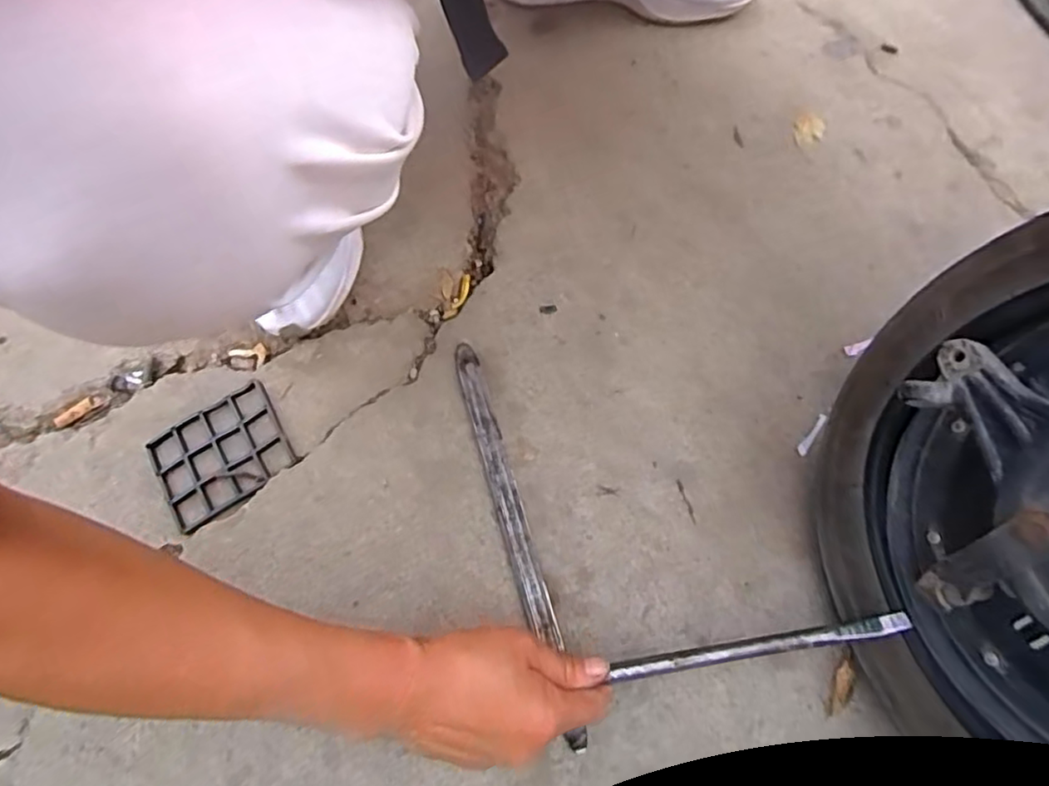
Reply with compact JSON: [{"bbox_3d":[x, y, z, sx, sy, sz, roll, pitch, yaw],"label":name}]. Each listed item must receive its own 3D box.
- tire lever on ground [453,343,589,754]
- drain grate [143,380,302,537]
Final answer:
[{"bbox_3d":[-0.008,0.095,0.453,0.020,0.010,0.289,-16,71,-6],"label":"tire lever on ground"},{"bbox_3d":[-0.233,0.047,0.486,0.099,0.009,0.084,-30,73,-10],"label":"drain grate"}]

